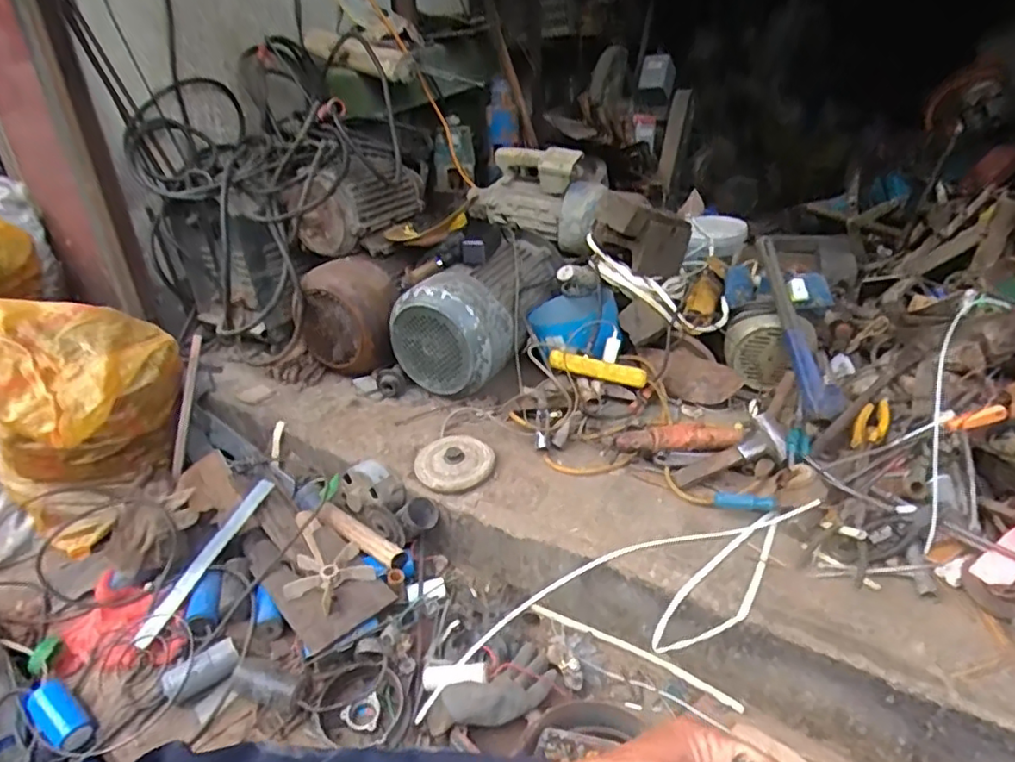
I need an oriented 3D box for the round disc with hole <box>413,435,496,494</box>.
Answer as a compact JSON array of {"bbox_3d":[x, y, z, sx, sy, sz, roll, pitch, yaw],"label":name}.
[{"bbox_3d":[-0.098,0.140,1.148,0.142,0.026,0.141,-2,28,1],"label":"round disc with hole"}]

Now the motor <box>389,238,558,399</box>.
[{"bbox_3d":[-0.059,-0.163,1.417,0.260,0.224,0.399,10,31,22],"label":"motor"}]

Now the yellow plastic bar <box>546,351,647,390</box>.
[{"bbox_3d":[0.178,-0.024,1.220,0.192,0.035,0.025,14,30,2],"label":"yellow plastic bar"}]

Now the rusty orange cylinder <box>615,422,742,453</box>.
[{"bbox_3d":[0.299,0.106,1.085,0.221,0.055,0.050,-6,28,-6],"label":"rusty orange cylinder"}]

